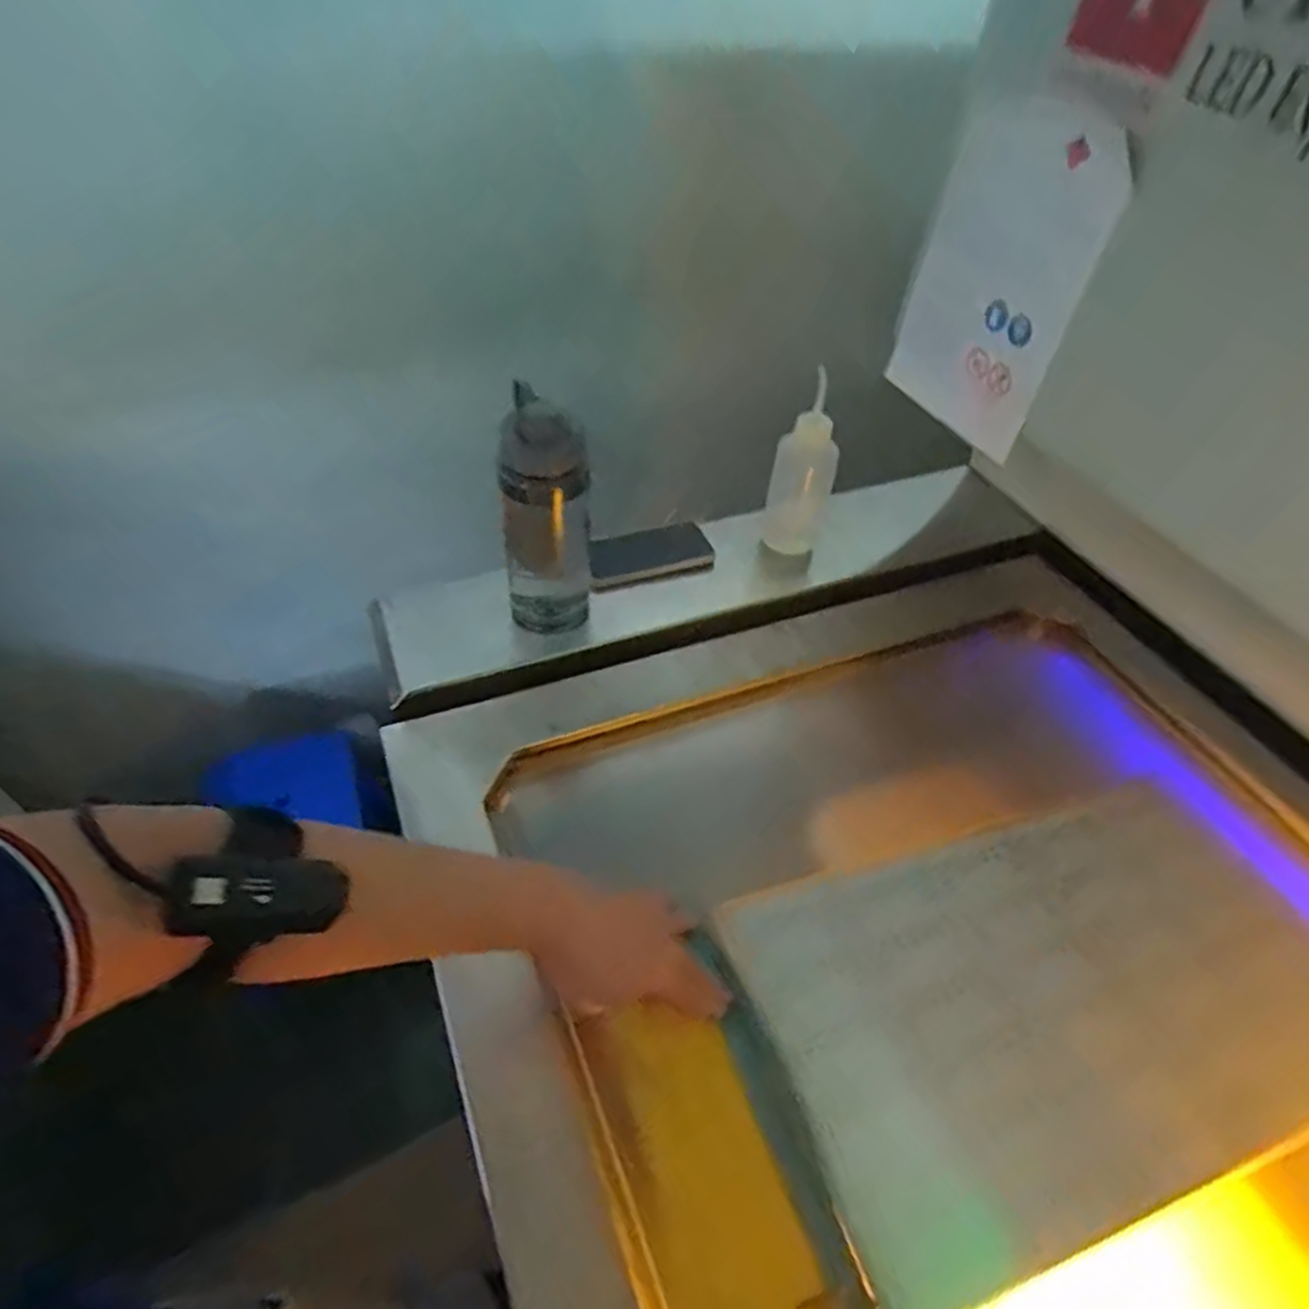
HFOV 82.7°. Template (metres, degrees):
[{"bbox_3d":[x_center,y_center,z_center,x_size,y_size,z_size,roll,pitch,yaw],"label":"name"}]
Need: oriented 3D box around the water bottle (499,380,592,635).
[{"bbox_3d":[-0.108,-0.138,0.762,0.083,0.262,0.092,2,47,-3],"label":"water bottle"}]

